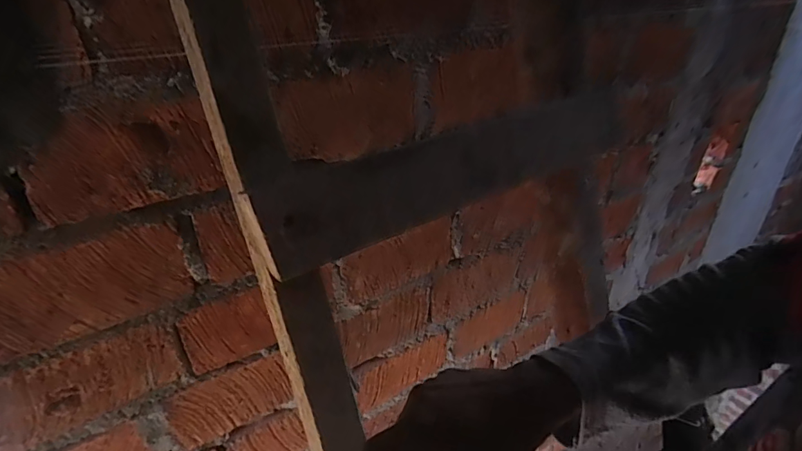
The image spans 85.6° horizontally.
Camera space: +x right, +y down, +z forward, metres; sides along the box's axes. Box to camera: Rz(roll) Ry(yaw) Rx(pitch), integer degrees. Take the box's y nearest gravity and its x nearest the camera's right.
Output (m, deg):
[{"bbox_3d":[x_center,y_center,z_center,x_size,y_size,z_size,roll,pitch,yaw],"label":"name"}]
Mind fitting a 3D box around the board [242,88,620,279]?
[{"bbox_3d":[0.069,-0.057,0.389,0.395,0.072,0.025,-20,8,-26],"label":"board"}]

